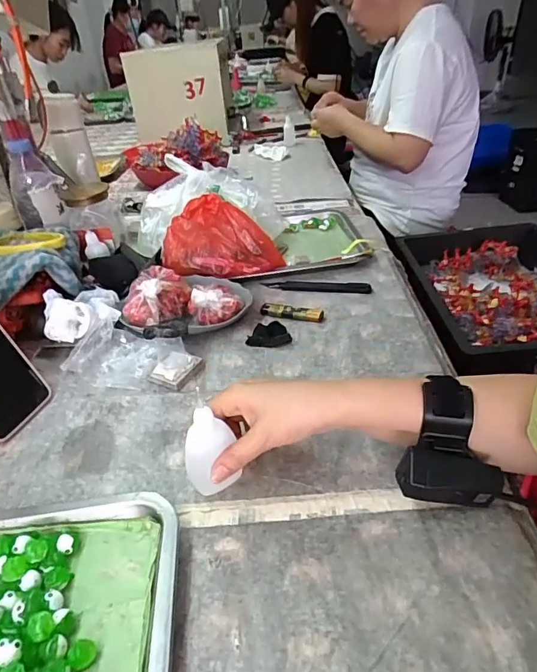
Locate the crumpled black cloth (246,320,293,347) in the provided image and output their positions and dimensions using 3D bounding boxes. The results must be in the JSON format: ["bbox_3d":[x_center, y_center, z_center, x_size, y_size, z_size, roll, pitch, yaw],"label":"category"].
[{"bbox_3d":[-0.001,-0.003,0.548,0.050,0.015,0.036,-9,35,-5],"label":"crumpled black cloth"}]

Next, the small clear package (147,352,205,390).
[{"bbox_3d":[-0.102,0.034,0.512,0.041,0.014,0.051,16,40,27],"label":"small clear package"}]

